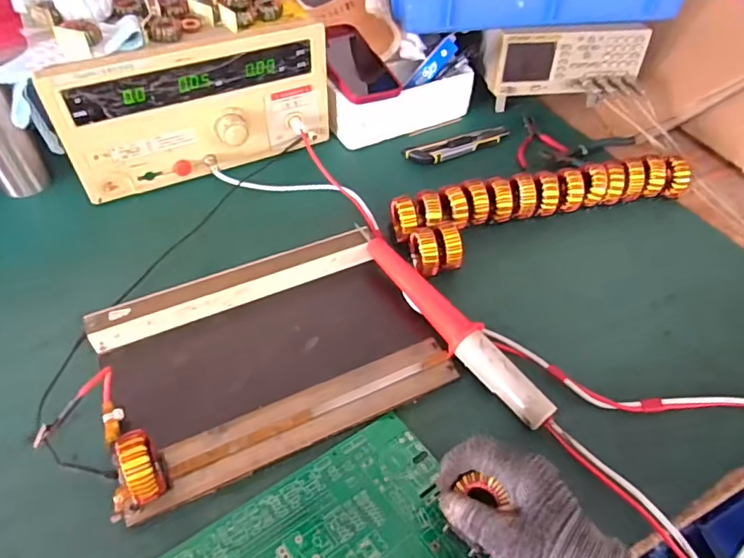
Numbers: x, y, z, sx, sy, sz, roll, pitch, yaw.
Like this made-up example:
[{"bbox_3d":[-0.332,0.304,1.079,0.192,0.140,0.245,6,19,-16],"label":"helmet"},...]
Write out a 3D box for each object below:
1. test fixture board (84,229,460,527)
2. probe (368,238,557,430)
[{"bbox_3d":[-0.094,0.064,0.493,0.298,0.033,0.199,-20,53,-18],"label":"test fixture board"},{"bbox_3d":[0.076,0.043,0.505,0.032,0.029,0.242,-27,56,-23],"label":"probe"}]

